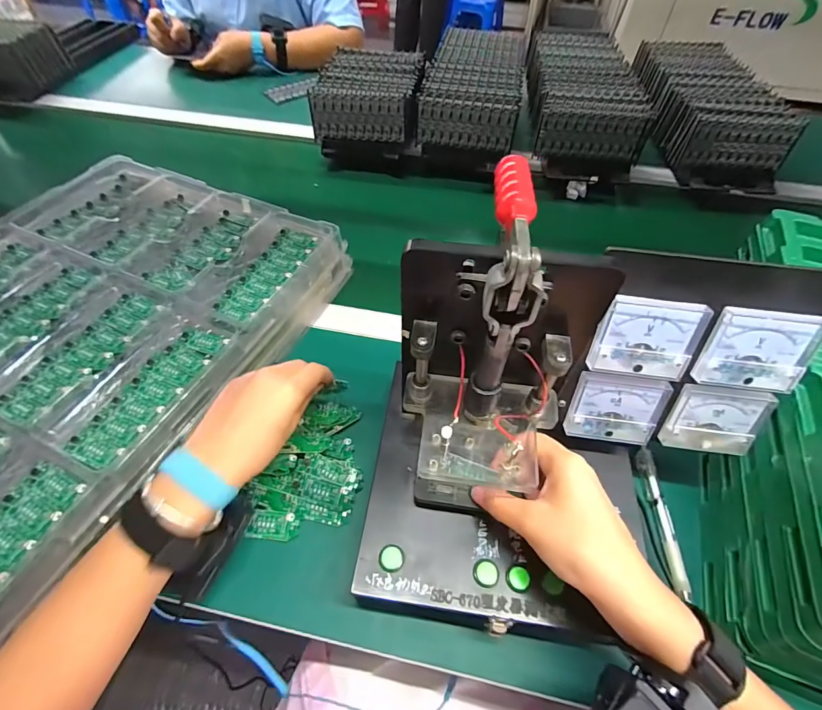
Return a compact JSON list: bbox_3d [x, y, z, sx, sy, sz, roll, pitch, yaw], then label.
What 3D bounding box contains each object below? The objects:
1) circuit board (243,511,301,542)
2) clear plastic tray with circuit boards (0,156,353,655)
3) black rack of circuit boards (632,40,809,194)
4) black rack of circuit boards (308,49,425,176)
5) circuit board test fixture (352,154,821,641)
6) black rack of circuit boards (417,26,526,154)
[{"bbox_3d":[-0.121,0.151,0.364,0.045,0.005,0.023,5,53,2],"label":"circuit board"},{"bbox_3d":[-0.381,-0.015,0.431,0.432,0.042,0.556,20,55,13],"label":"clear plastic tray with circuit boards"},{"bbox_3d":[0.541,-0.459,0.768,0.192,0.093,0.402,7,53,4],"label":"black rack of circuit boards"},{"bbox_3d":[-0.066,-0.450,0.759,0.177,0.114,0.226,8,53,5],"label":"black rack of circuit boards"},{"bbox_3d":[0.121,0.049,0.254,0.270,0.221,0.202,12,54,7],"label":"circuit board test fixture"},{"bbox_3d":[0.122,-0.508,0.783,0.166,0.076,0.351,10,54,6],"label":"black rack of circuit boards"}]

